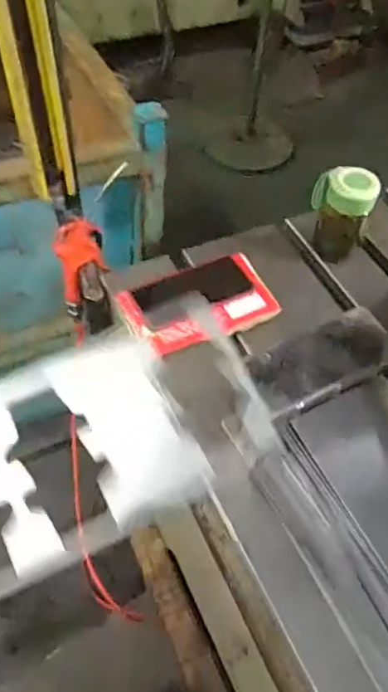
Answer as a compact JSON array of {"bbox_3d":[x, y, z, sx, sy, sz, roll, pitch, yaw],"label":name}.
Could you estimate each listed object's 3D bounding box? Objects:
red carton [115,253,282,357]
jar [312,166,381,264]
[{"bbox_3d":[0.007,-0.058,0.764,0.191,0.023,0.124,-22,58,-19],"label":"red carton"},{"bbox_3d":[0.211,-0.195,0.813,0.086,0.130,0.067,16,54,7],"label":"jar"}]

